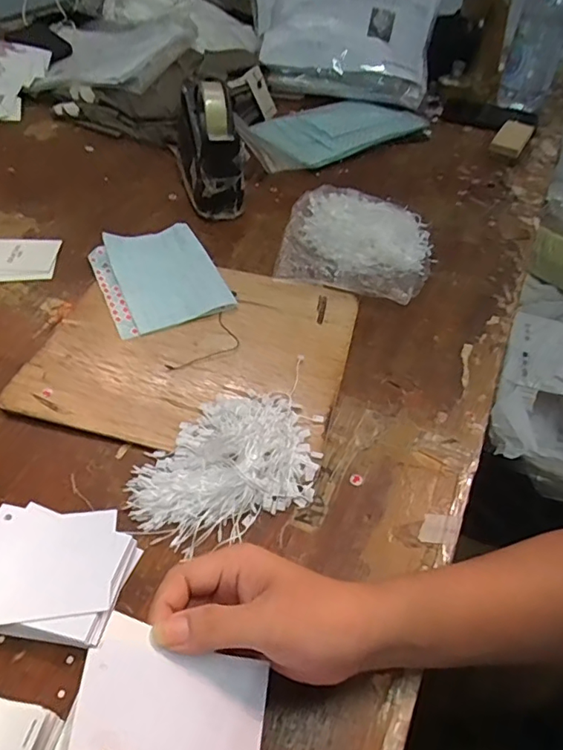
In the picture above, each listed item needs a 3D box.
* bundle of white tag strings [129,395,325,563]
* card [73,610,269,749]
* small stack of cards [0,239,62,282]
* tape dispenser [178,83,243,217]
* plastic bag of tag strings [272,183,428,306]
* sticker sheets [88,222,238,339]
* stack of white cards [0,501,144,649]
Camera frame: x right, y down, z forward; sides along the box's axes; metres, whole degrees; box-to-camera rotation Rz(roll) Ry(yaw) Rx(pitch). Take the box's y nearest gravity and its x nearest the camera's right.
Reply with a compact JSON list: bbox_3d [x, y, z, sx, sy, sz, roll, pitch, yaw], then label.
[{"bbox_3d":[-0.046,0.065,0.411,0.151,0.026,0.112,-20,54,-19],"label":"bundle of white tag strings"},{"bbox_3d":[-0.049,0.171,0.252,0.102,0.008,0.080,28,54,-29],"label":"card"},{"bbox_3d":[-0.297,-0.130,0.576,0.093,0.005,0.071,-2,50,-5],"label":"small stack of cards"},{"bbox_3d":[-0.095,-0.299,0.660,0.068,0.110,0.179,-8,51,-10],"label":"tape dispenser"},{"bbox_3d":[0.092,-0.158,0.609,0.173,0.035,0.164,9,50,4],"label":"plastic bag of tag strings"},{"bbox_3d":[-0.133,-0.110,0.566,0.123,0.011,0.155,-19,53,-18],"label":"sticker sheets"},{"bbox_3d":[-0.159,0.133,0.354,0.107,0.022,0.086,8,50,3],"label":"stack of white cards"}]

